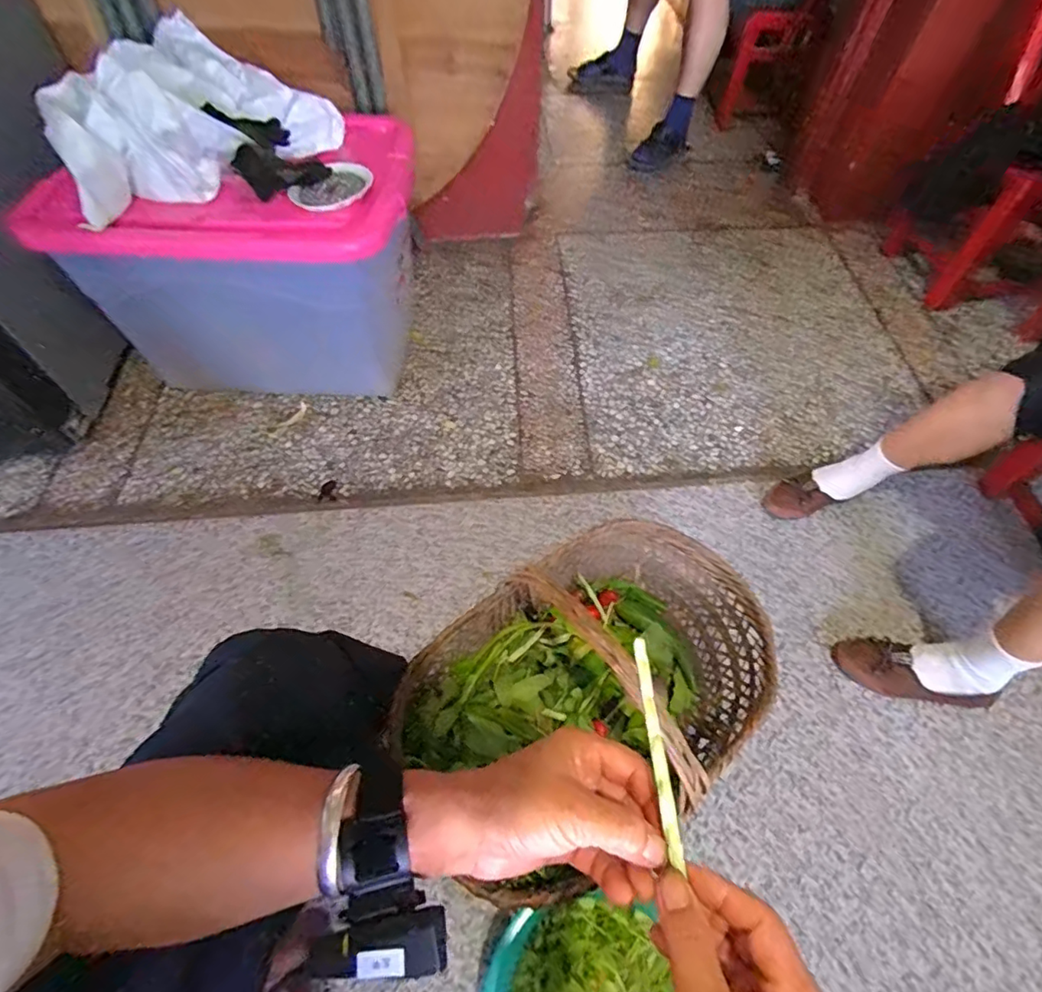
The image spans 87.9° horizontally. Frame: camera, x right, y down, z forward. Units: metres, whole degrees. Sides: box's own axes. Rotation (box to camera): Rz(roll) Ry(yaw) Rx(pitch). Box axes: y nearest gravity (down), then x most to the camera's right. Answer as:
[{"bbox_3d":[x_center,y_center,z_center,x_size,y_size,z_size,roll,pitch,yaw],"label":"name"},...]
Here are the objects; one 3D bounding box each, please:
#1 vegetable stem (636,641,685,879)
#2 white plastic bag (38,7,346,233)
[{"bbox_3d":[0.080,0.151,0.317,0.007,0.005,0.116,-6,74,-4],"label":"vegetable stem"},{"bbox_3d":[-0.589,-0.654,0.909,0.300,0.162,0.438,37,64,21],"label":"white plastic bag"}]

